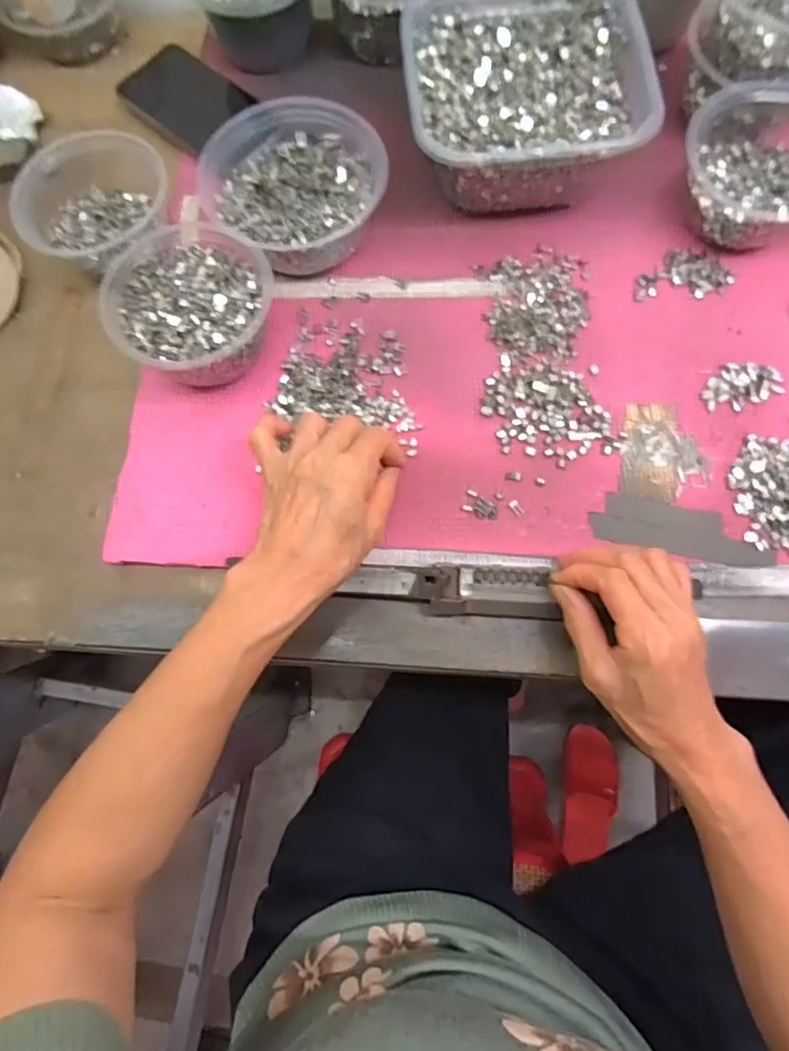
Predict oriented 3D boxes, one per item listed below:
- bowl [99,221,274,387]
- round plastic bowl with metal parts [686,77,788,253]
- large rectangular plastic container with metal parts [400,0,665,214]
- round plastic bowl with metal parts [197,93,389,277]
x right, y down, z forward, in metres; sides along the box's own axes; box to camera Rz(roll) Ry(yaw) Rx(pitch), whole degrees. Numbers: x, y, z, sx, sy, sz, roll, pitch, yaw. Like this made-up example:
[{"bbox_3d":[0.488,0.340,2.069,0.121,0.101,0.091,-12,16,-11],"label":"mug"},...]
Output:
[{"bbox_3d":[-0.147,-0.158,0.420,0.111,0.062,0.119,0,75,1],"label":"bowl"},{"bbox_3d":[0.275,-0.267,0.429,0.113,0.064,0.106,0,75,1],"label":"round plastic bowl with metal parts"},{"bbox_3d":[0.097,-0.335,0.450,0.174,0.073,0.179,-4,75,0],"label":"large rectangular plastic container with metal parts"},{"bbox_3d":[-0.075,-0.260,0.444,0.133,0.056,0.130,0,75,1],"label":"round plastic bowl with metal parts"}]

